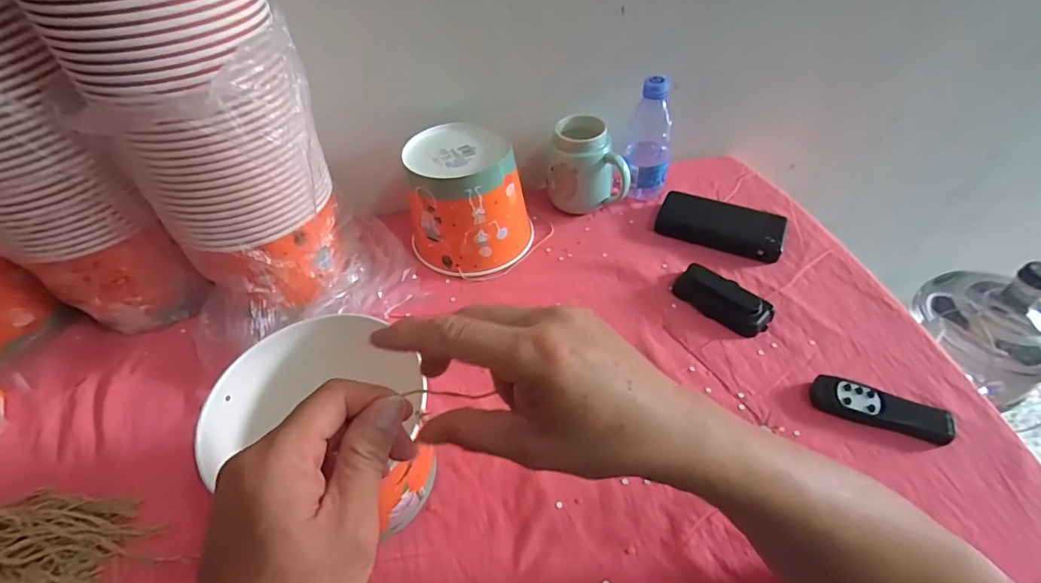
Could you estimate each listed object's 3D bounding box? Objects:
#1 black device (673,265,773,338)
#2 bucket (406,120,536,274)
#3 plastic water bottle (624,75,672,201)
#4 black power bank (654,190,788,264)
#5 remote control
[{"bbox_3d":[0.229,0.007,0.556,0.048,0.022,0.106,-36,56,-25],"label":"black device"},{"bbox_3d":[-0.065,-0.117,0.615,0.153,0.132,0.140,-4,49,0],"label":"bucket"},{"bbox_3d":[0.177,-0.209,0.664,0.063,0.155,0.070,11,50,13],"label":"plastic water bottle"},{"bbox_3d":[0.256,-0.086,0.628,0.153,0.030,0.065,19,53,19],"label":"black power bank"},{"bbox_3d":[0.338,0.110,0.460,0.113,0.016,0.041,17,52,17],"label":"remote control"}]

